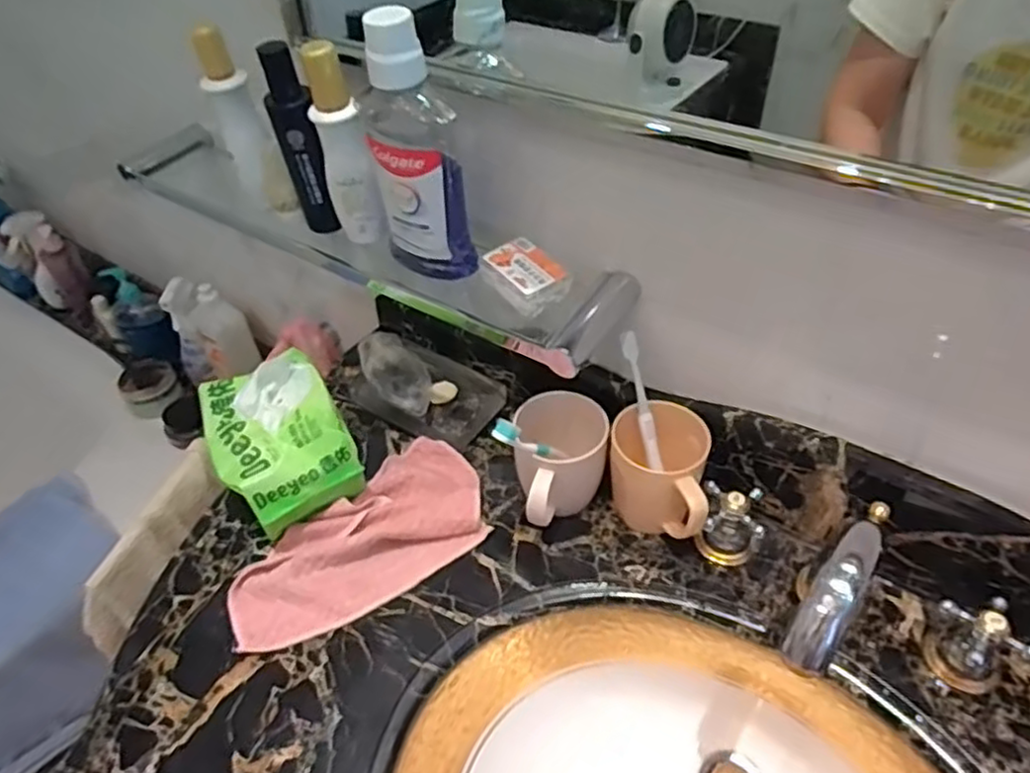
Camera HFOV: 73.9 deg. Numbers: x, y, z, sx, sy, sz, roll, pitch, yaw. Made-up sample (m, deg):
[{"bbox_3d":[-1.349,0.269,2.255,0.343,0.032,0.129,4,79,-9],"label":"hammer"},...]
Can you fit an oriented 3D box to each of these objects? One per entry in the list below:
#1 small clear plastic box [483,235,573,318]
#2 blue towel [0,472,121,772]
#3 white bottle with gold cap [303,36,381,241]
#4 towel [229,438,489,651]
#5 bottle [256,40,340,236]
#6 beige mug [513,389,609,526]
[{"bbox_3d":[0.008,-0.097,0.602,0.052,0.029,0.067,-27,49,-22],"label":"small clear plastic box"},{"bbox_3d":[-0.695,0.353,0.978,0.304,0.247,0.253,-31,51,-26],"label":"blue towel"},{"bbox_3d":[-0.153,-0.209,0.613,0.036,0.176,0.035,-19,46,-15],"label":"white bottle with gold cap"},{"bbox_3d":[-0.143,0.141,0.639,0.252,0.031,0.126,-29,51,-25],"label":"towel"},{"bbox_3d":[-0.196,-0.216,0.627,0.034,0.171,0.044,-19,46,-15],"label":"bottle"},{"bbox_3d":[0.039,0.079,0.644,0.087,0.098,0.110,0,44,3],"label":"beige mug"}]

